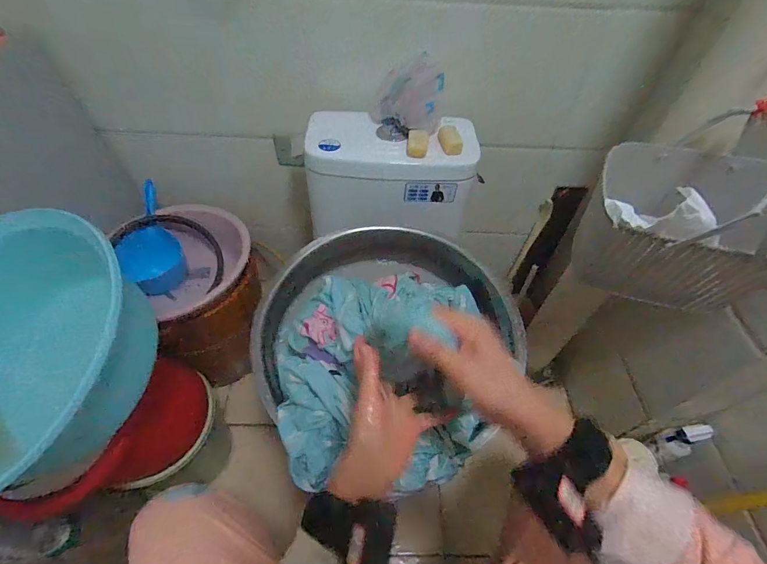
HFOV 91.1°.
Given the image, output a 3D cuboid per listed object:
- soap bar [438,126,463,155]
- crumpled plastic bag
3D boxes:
[{"bbox_3d":[0.137,-0.292,0.774,0.038,0.026,0.071,-9,53,-10],"label":"soap bar"},{"bbox_3d":[0.046,-0.378,0.766,0.119,0.110,0.130,-26,57,-21],"label":"crumpled plastic bag"}]

